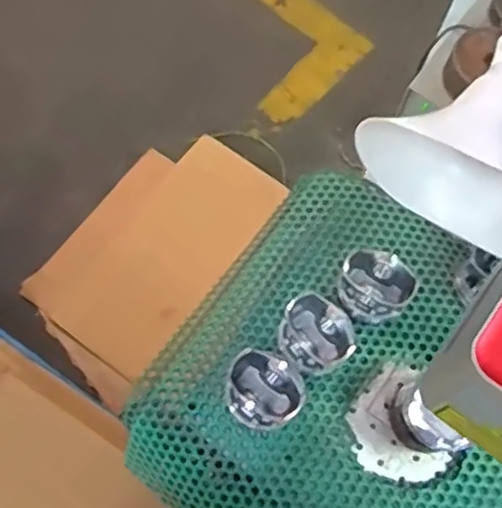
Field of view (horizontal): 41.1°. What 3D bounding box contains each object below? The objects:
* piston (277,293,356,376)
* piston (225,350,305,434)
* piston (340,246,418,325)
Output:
[{"bbox_3d":[0.063,0.080,0.660,0.075,0.042,0.069,38,72,11],"label":"piston"},{"bbox_3d":[0.012,0.129,0.634,0.068,0.043,0.068,6,69,0],"label":"piston"},{"bbox_3d":[0.125,0.033,0.679,0.072,0.050,0.058,43,73,13],"label":"piston"}]

